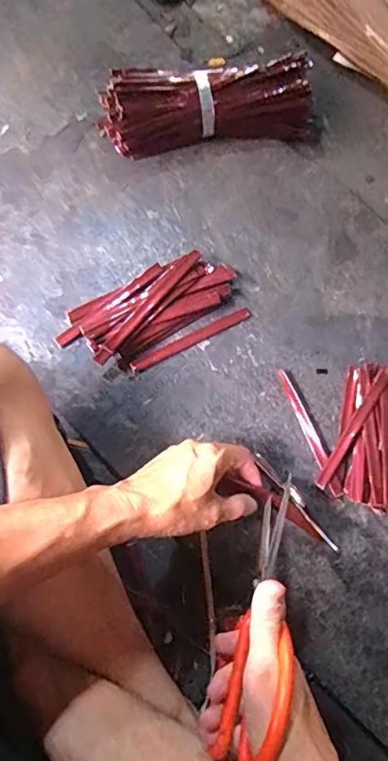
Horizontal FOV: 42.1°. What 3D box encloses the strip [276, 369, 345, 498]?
[{"bbox_3d":[0.126,0.055,0.543,0.016,0.008,0.144,-20,76,-8],"label":"strip"}]

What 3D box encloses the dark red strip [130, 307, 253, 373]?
[{"bbox_3d":[-0.003,-0.046,0.566,0.146,0.004,0.013,-27,77,-9],"label":"dark red strip"}]

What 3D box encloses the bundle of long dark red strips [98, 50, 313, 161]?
[{"bbox_3d":[0.019,-0.333,0.608,0.261,0.066,0.077,-6,76,-1],"label":"bundle of long dark red strips"}]

